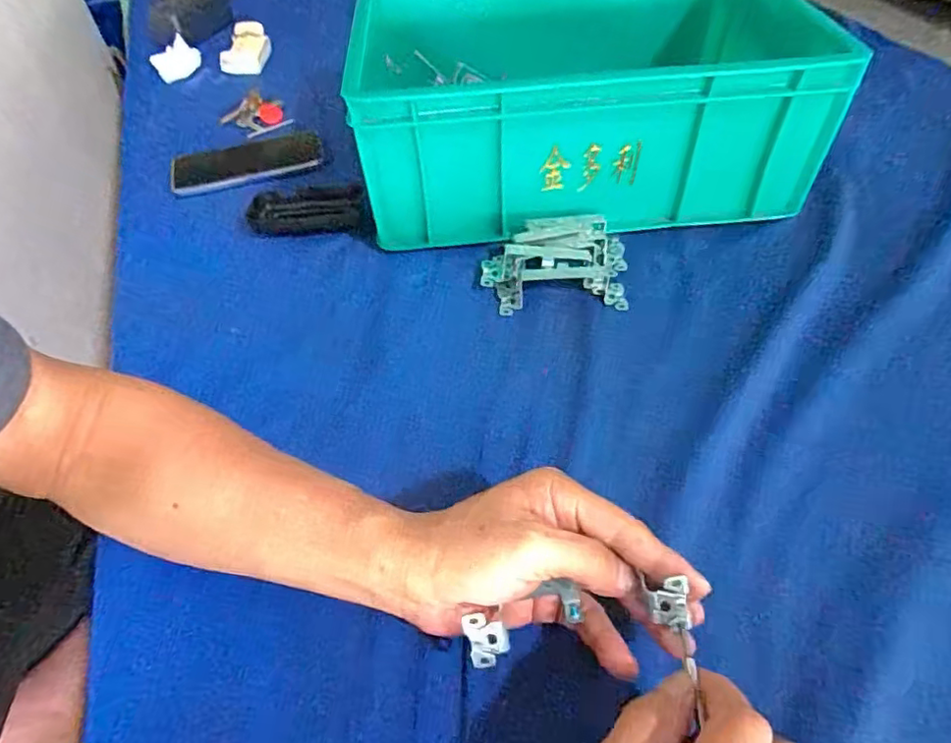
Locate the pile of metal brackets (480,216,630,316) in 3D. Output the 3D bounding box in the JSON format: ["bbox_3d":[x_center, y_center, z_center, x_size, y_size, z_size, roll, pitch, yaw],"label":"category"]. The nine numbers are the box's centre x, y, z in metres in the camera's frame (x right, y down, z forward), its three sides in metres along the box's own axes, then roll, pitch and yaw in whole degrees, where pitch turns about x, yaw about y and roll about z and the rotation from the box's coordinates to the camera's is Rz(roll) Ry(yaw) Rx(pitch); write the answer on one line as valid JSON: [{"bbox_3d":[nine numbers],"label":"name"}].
[{"bbox_3d":[0.068,-0.094,0.499,0.120,0.034,0.082,-1,49,4],"label":"pile of metal brackets"}]

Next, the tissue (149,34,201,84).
[{"bbox_3d":[-0.427,-0.445,0.832,0.065,0.047,0.031,-19,51,-12],"label":"tissue"}]

